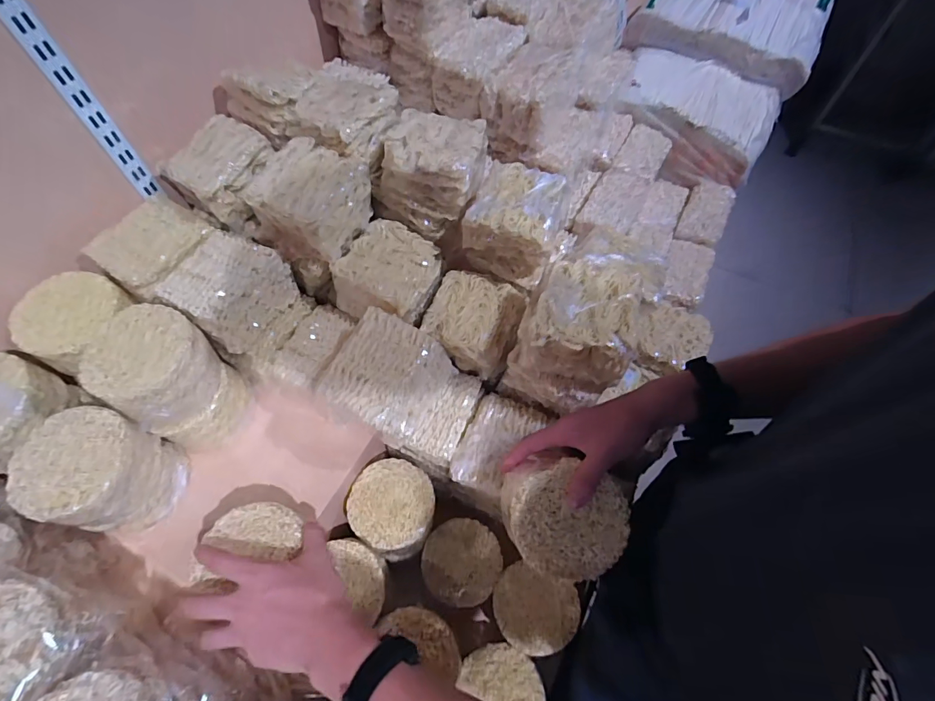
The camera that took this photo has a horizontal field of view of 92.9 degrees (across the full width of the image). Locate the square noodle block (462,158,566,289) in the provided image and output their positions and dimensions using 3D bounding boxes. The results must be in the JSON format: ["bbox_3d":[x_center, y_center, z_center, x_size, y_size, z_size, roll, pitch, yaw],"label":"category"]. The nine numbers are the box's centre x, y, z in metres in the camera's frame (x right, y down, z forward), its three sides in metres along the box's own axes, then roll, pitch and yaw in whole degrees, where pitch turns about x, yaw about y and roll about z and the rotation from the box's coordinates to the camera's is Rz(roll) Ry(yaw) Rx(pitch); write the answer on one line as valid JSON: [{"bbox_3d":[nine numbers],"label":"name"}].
[{"bbox_3d":[0.062,-0.172,0.597,0.109,0.100,0.106,15,61,9],"label":"square noodle block"}]

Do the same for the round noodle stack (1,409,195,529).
[{"bbox_3d":[-0.417,0.144,0.521,0.103,0.139,0.112,0,60,0],"label":"round noodle stack"}]

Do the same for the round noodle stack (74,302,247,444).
[{"bbox_3d":[-0.366,0.036,0.552,0.125,0.148,0.117,0,60,0],"label":"round noodle stack"}]

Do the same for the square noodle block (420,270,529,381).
[{"bbox_3d":[0.010,-0.039,0.607,0.119,0.058,0.121,20,62,11],"label":"square noodle block"}]

